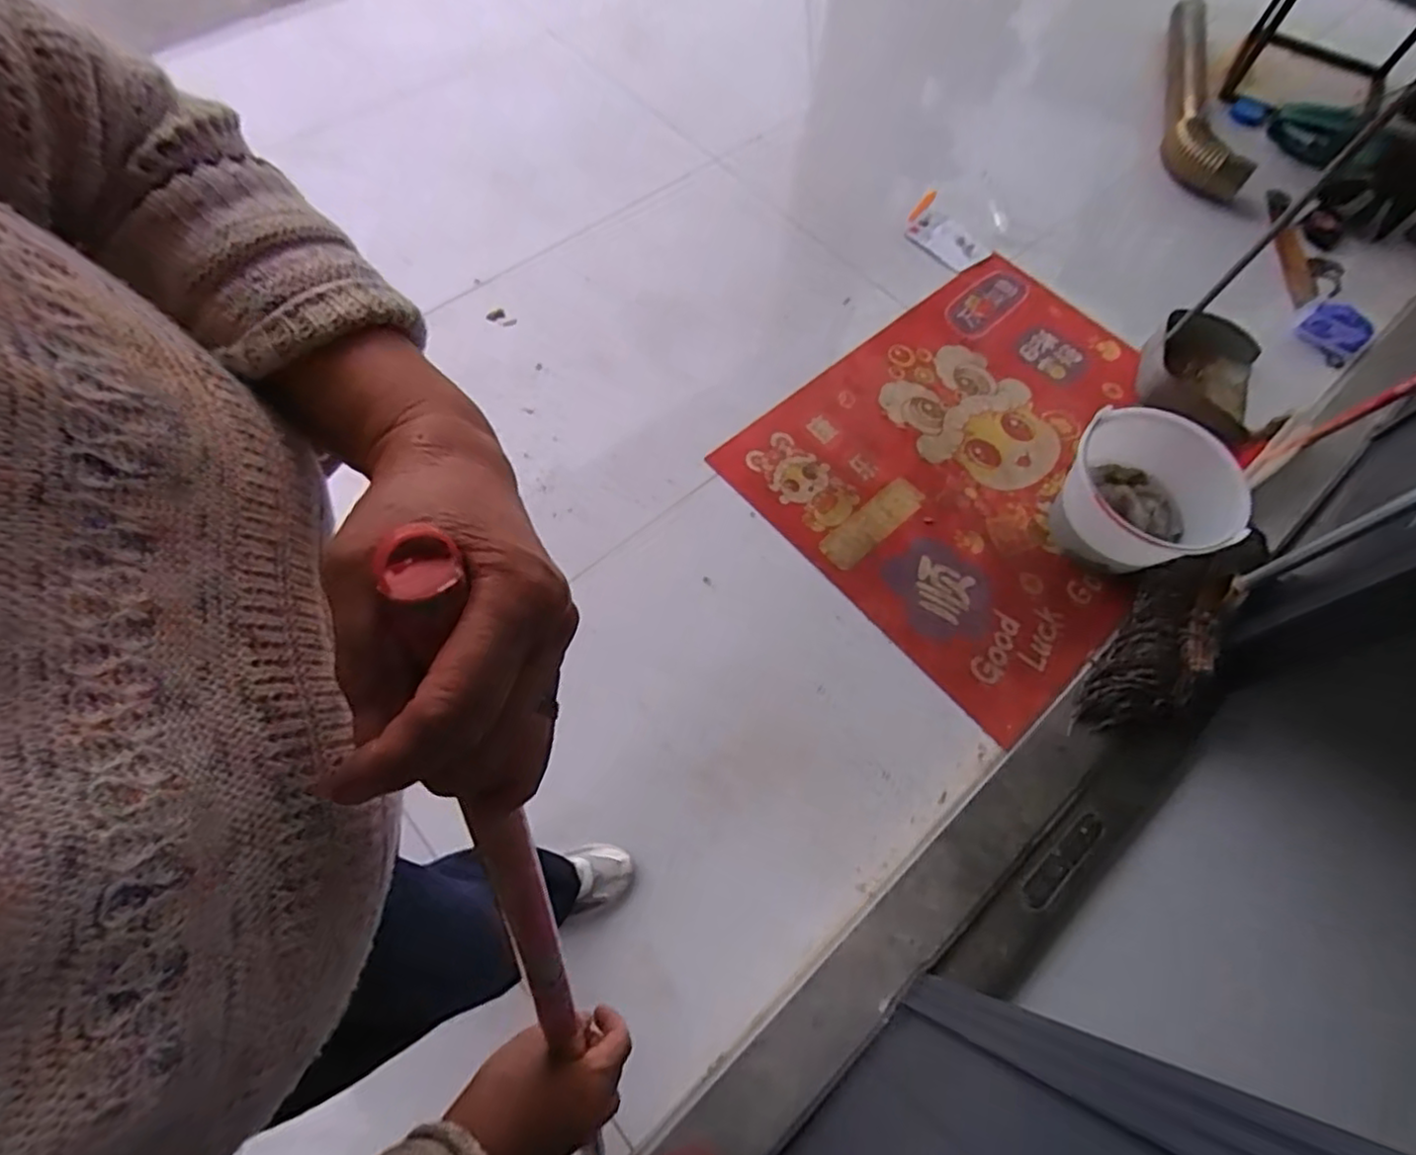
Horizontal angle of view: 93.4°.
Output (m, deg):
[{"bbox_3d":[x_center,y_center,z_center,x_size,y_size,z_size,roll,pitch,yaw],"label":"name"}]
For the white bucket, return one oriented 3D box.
[{"bbox_3d":[0.837,-0.153,1.291,0.313,0.205,0.256,39,69,14],"label":"white bucket"}]

